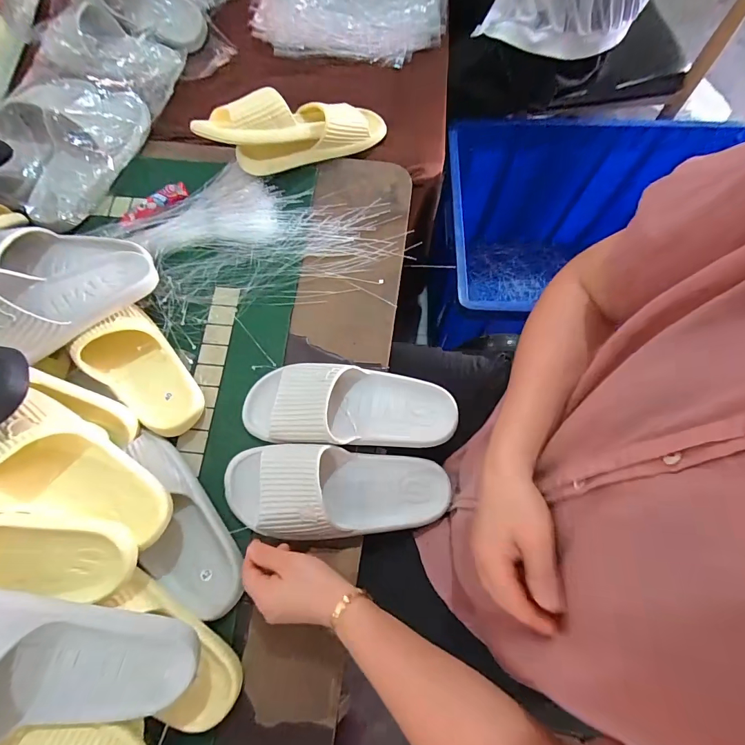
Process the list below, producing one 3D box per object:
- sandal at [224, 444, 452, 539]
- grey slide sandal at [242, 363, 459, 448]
[{"bbox_3d":[-0.040,0.143,0.461,0.265,0.057,0.101,2,70,0],"label":"sandal"},{"bbox_3d":[-0.031,0.043,0.487,0.263,0.075,0.098,4,70,1],"label":"grey slide sandal"}]

